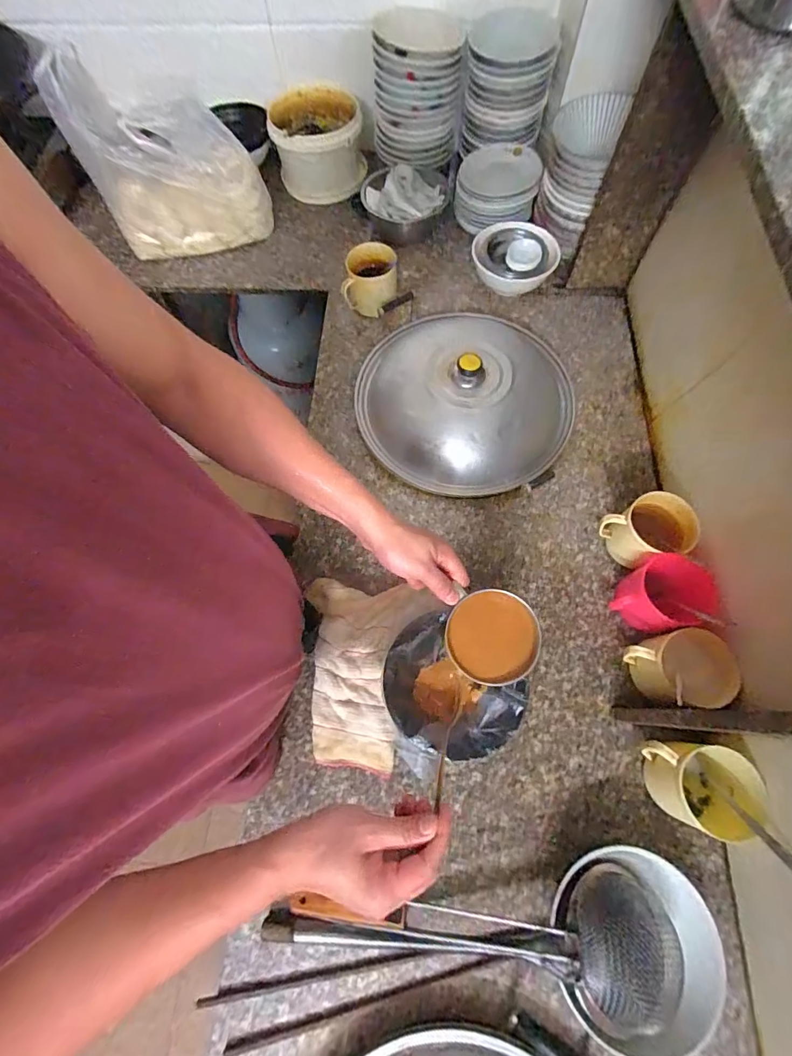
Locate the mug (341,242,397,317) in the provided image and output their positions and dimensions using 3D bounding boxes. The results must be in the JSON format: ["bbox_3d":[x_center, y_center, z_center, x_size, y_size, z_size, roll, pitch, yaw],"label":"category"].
[{"bbox_3d":[-0.050,-0.489,0.875,0.102,0.109,0.113,2,68,2],"label":"mug"}]

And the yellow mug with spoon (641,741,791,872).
[{"bbox_3d":[0.374,0.320,0.523,0.131,0.137,0.104,10,69,5],"label":"yellow mug with spoon"}]

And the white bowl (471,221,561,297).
[{"bbox_3d":[0.246,-0.542,0.902,0.162,0.083,0.162,0,68,1],"label":"white bowl"}]

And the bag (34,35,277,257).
[{"bbox_3d":[-0.453,-0.763,0.890,0.306,0.320,0.221,-15,69,-4],"label":"bag"}]

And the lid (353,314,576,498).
[{"bbox_3d":[0.125,-0.248,0.774,0.376,0.103,0.382,0,68,1],"label":"lid"}]

